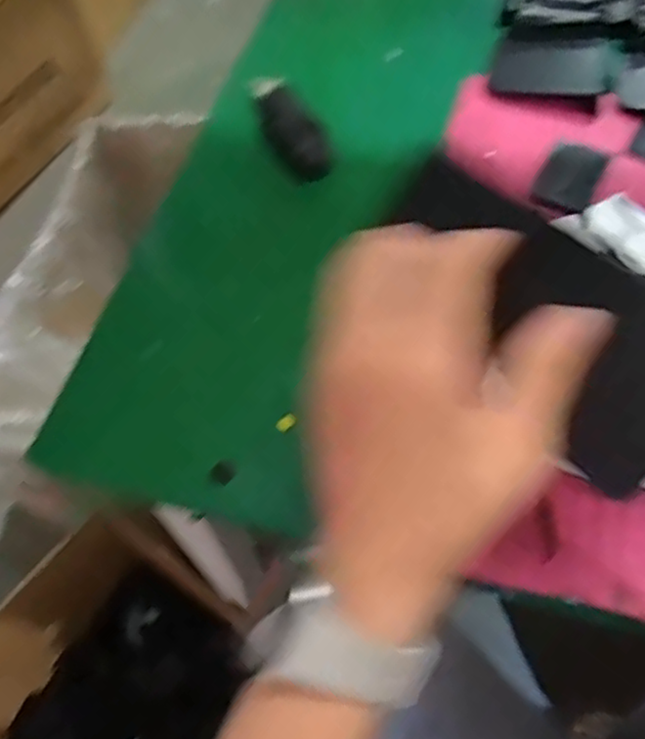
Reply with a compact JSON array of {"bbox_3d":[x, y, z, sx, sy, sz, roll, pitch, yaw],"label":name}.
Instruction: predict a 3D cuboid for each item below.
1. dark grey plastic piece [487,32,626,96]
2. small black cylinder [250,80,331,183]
[{"bbox_3d":[0.160,-0.208,0.466,0.085,0.015,0.038,4,98,8],"label":"dark grey plastic piece"},{"bbox_3d":[-0.025,-0.160,0.443,0.029,0.030,0.083,-25,61,-12],"label":"small black cylinder"}]

